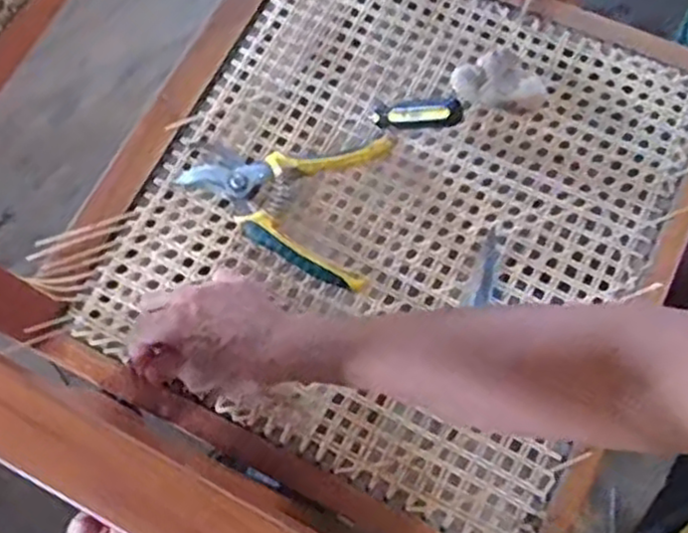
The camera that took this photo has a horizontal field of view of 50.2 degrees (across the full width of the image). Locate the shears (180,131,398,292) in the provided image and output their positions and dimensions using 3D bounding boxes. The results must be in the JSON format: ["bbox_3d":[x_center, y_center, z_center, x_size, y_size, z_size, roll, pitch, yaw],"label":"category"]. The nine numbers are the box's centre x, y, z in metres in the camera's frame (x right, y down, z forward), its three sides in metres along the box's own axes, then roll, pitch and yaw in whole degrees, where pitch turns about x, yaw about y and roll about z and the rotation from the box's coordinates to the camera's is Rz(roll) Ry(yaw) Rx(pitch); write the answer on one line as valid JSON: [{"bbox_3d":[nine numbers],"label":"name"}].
[{"bbox_3d":[-0.057,-0.060,0.635,0.171,0.023,0.137,9,71,6],"label":"shears"}]

